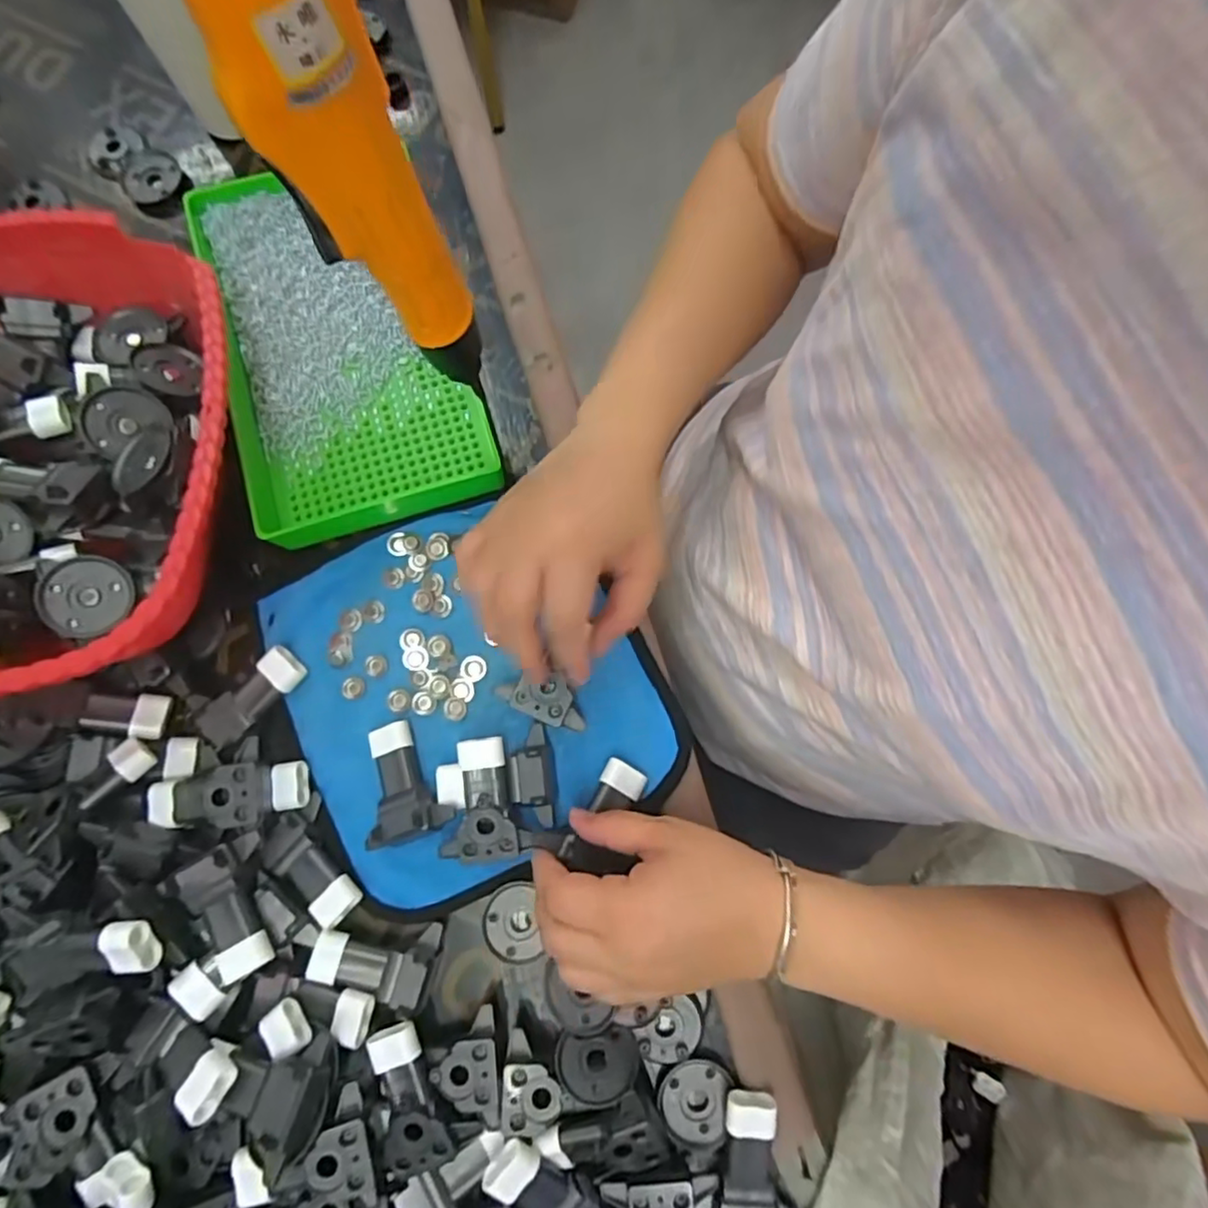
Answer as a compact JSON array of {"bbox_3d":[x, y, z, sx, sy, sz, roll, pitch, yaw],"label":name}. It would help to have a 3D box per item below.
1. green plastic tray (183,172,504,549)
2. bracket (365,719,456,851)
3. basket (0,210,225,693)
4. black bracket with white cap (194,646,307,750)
[{"bbox_3d":[-0.168,-0.163,0.398,0.142,0.034,0.234,-19,79,-2],"label":"green plastic tray"},{"bbox_3d":[-0.112,0.099,0.354,0.045,0.022,0.064,-12,79,-1],"label":"bracket"},{"bbox_3d":[-0.295,-0.087,0.347,0.190,0.101,0.275,-9,79,-3],"label":"basket"},{"bbox_3d":[-0.203,0.053,0.365,0.062,0.016,0.026,-44,81,-6],"label":"black bracket with white cap"}]

